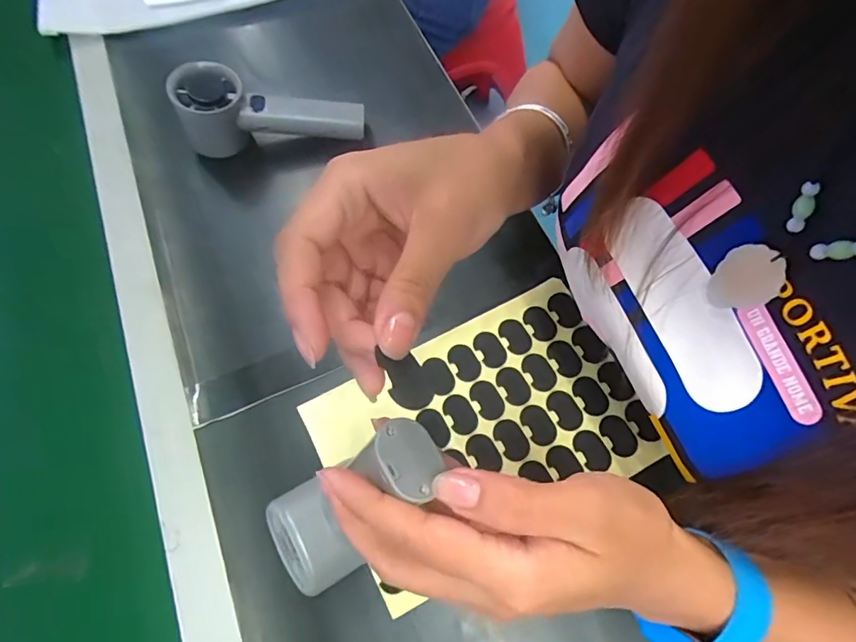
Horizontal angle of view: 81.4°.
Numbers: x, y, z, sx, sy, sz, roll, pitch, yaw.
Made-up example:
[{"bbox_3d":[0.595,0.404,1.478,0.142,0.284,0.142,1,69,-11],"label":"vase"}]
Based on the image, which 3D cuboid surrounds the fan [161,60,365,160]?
[{"bbox_3d":[-0.137,-0.182,0.439,0.153,0.057,0.053,-1,64,-14],"label":"fan"}]

